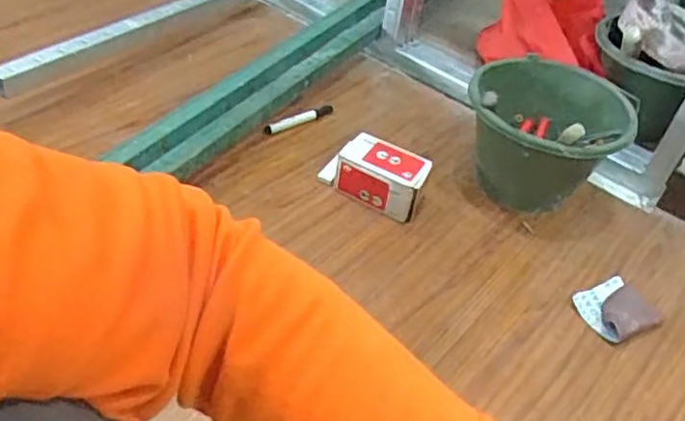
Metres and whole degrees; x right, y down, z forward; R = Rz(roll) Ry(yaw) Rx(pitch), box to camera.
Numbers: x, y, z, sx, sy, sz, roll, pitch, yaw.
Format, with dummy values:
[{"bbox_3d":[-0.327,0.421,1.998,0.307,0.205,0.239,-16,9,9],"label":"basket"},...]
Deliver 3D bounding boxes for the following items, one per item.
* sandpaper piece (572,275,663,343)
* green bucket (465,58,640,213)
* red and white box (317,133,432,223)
[{"bbox_3d":[0.382,0.139,0.907,0.093,0.020,0.092,-14,46,-21],"label":"sandpaper piece"},{"bbox_3d":[0.307,-0.111,1.025,0.230,0.218,0.216,4,42,-3],"label":"green bucket"},{"bbox_3d":[0.051,-0.056,1.023,0.160,0.079,0.088,19,43,14],"label":"red and white box"}]

